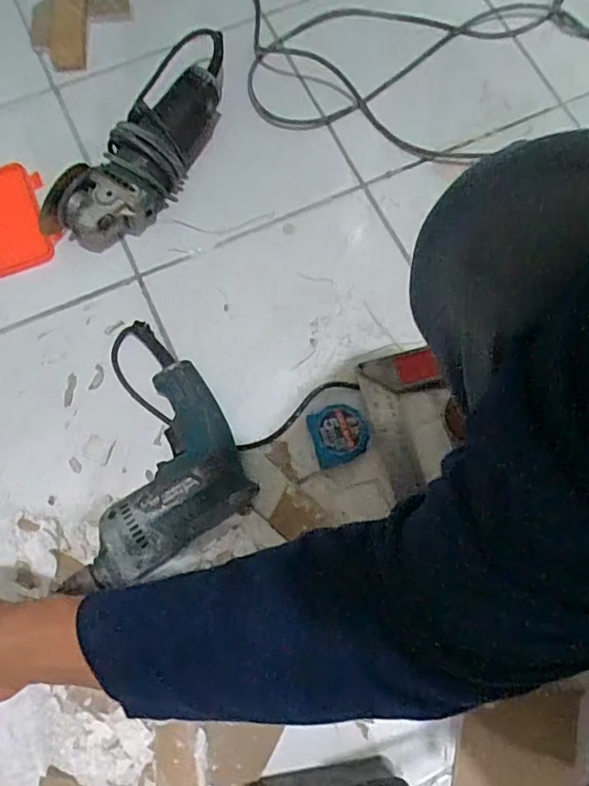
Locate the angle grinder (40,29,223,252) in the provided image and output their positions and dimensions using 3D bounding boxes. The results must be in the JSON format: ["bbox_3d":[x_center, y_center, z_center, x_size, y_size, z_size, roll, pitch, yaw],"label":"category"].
[{"bbox_3d":[-0.167,-0.310,0.648,0.101,0.076,0.328,28,75,6],"label":"angle grinder"}]

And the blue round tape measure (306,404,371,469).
[{"bbox_3d":[0.046,0.042,0.568,0.059,0.039,0.060,-17,75,-6],"label":"blue round tape measure"}]

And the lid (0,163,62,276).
[{"bbox_3d":[-0.349,-0.210,0.652,0.103,0.024,0.139,-25,76,-8],"label":"lid"}]

